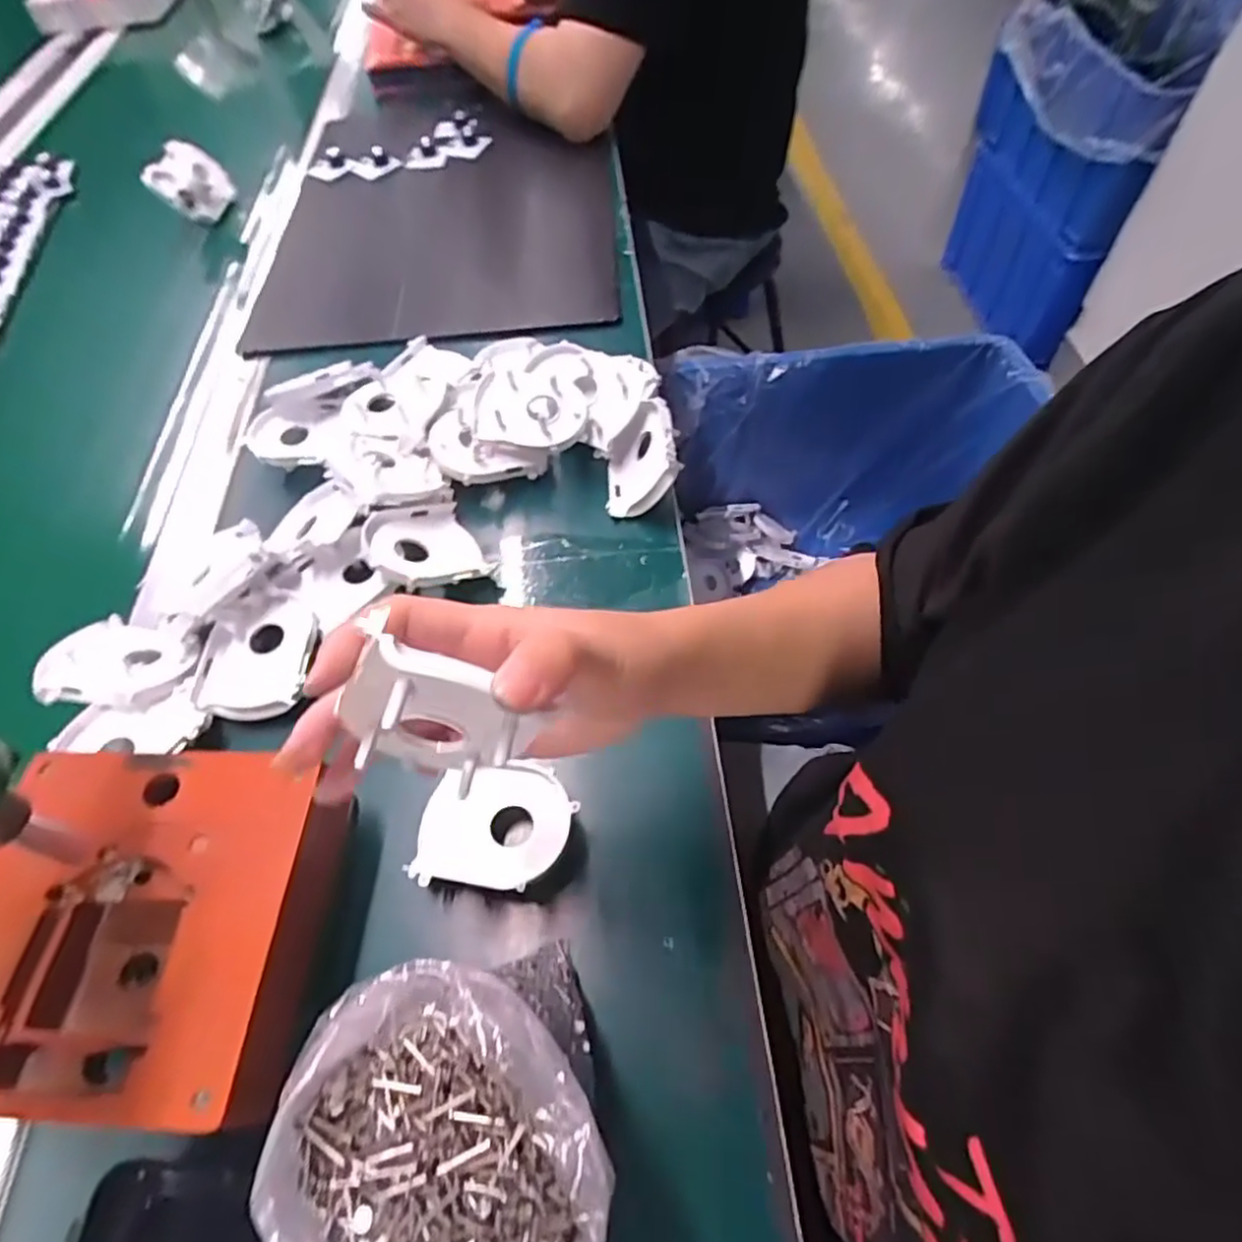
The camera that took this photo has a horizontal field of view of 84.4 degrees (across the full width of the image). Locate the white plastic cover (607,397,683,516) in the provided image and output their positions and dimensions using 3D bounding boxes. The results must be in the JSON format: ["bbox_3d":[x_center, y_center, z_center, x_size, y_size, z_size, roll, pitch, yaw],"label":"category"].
[{"bbox_3d":[0.015,-0.119,0.496,0.021,0.073,0.072,15,56,-30],"label":"white plastic cover"}]

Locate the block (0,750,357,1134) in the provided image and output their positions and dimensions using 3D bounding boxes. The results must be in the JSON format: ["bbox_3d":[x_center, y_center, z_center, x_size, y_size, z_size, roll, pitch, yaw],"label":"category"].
[{"bbox_3d":[-0.214,0.144,0.324,0.161,0.059,0.152,2,57,5],"label":"block"}]

